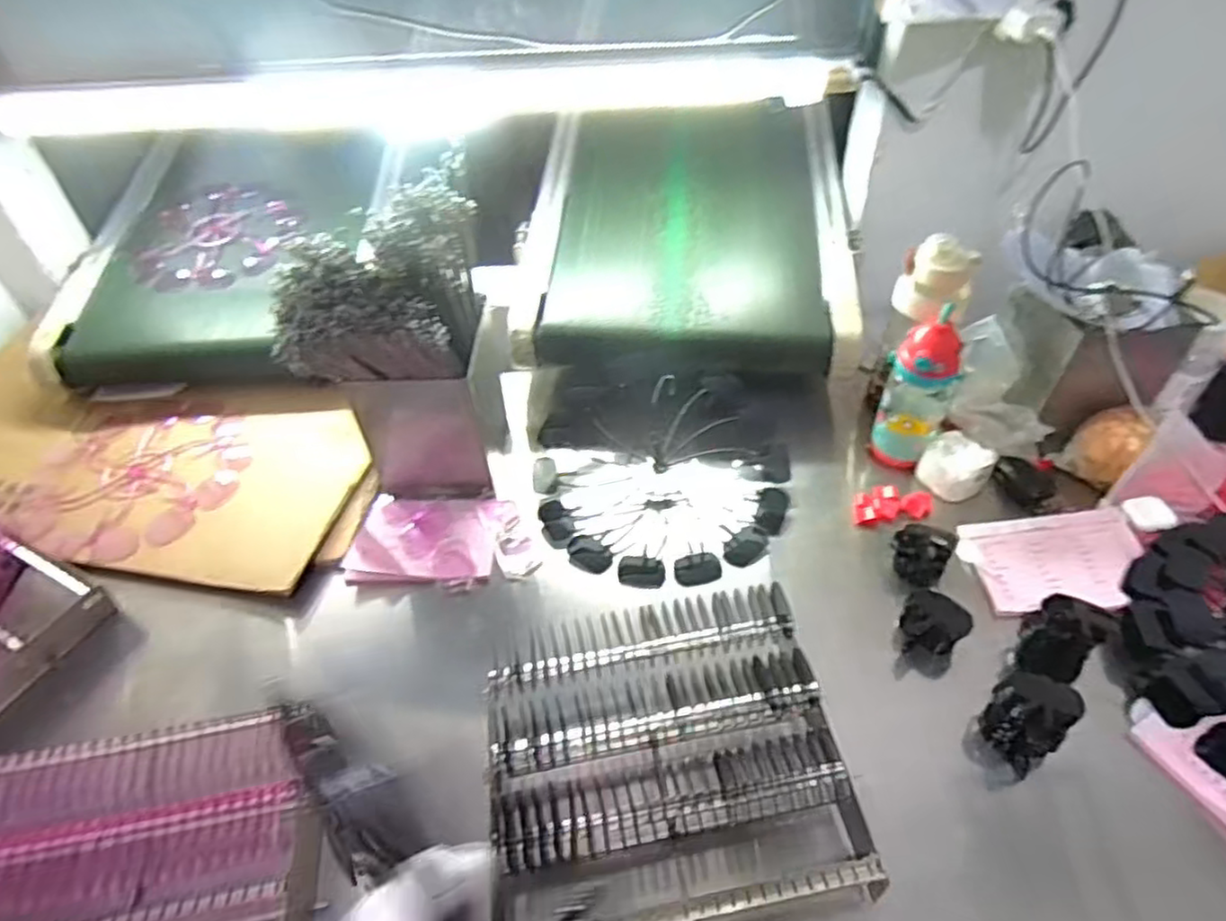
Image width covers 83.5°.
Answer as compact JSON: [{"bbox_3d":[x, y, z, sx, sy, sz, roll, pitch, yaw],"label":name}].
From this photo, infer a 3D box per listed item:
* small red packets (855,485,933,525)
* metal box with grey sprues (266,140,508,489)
[{"bbox_3d":[0.354,0.053,0.872,0.101,0.016,0.052,-4,46,-2],"label":"small red packets"},{"bbox_3d":[-0.242,-0.128,0.825,0.176,0.349,0.238,5,46,7],"label":"metal box with grey sprues"}]

